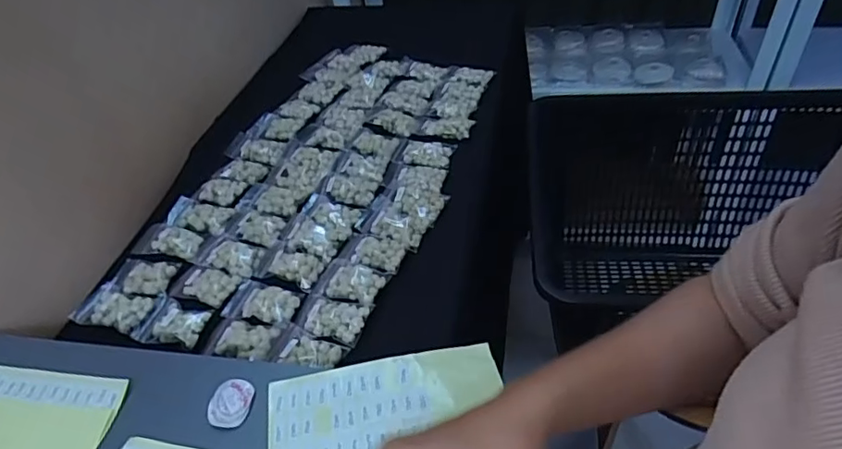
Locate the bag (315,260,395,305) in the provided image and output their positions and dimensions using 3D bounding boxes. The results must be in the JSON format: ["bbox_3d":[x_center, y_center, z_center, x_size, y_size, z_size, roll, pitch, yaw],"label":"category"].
[{"bbox_3d":[-0.069,0.055,0.544,0.068,0.015,0.047,10,47,17],"label":"bag"}]

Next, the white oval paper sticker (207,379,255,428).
[{"bbox_3d":[-0.135,0.126,0.394,0.028,0.004,0.034,1,45,8],"label":"white oval paper sticker"}]

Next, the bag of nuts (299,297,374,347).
[{"bbox_3d":[-0.079,0.086,0.514,0.059,0.009,0.042,10,47,16],"label":"bag of nuts"}]

